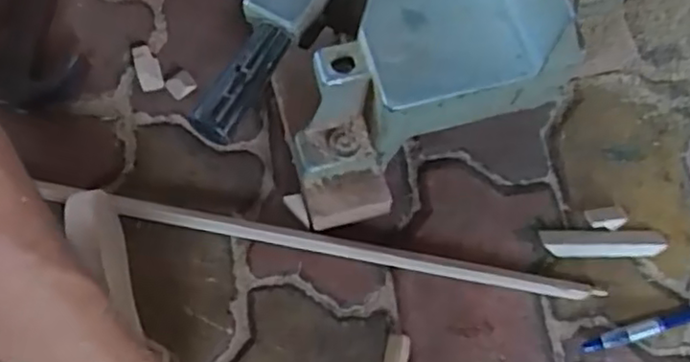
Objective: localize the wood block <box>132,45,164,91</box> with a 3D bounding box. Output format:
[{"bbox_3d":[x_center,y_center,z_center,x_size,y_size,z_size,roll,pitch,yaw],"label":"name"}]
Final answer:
[{"bbox_3d":[-0.157,-0.090,0.534,0.018,0.010,0.038,-17,74,-8],"label":"wood block"}]

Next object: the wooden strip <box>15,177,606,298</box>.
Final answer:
[{"bbox_3d":[-0.019,0.046,0.488,0.401,0.018,0.012,11,72,1],"label":"wooden strip"}]

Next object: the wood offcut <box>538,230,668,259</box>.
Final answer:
[{"bbox_3d":[0.190,0.047,0.496,0.090,0.012,0.021,1,72,-2],"label":"wood offcut"}]

